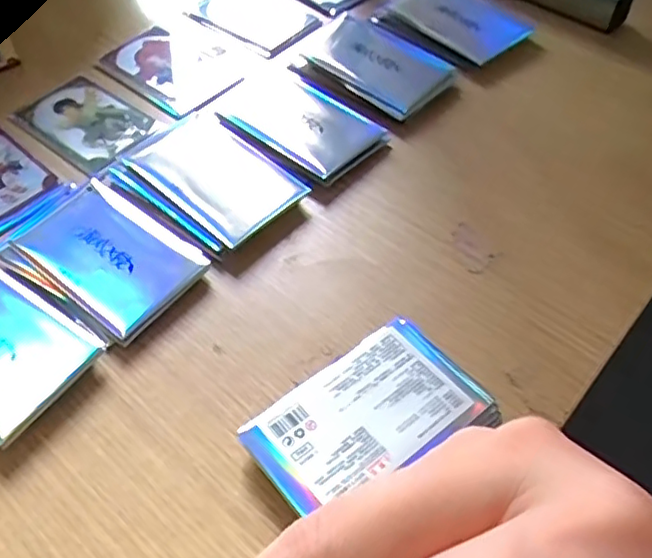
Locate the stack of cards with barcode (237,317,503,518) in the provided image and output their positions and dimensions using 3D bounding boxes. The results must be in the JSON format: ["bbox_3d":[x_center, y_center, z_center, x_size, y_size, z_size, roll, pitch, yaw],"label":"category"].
[{"bbox_3d":[0.018,0.060,0.276,0.097,0.015,0.058,-31,58,-20],"label":"stack of cards with barcode"}]

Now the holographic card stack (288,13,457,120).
[{"bbox_3d":[0.034,-0.149,0.433,0.102,0.012,0.073,36,62,25],"label":"holographic card stack"}]

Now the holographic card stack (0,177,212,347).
[{"bbox_3d":[-0.117,-0.011,0.333,0.094,0.013,0.068,31,60,22],"label":"holographic card stack"}]

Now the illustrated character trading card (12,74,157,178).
[{"bbox_3d":[-0.157,-0.104,0.408,0.083,0.004,0.059,32,60,23],"label":"illustrated character trading card"}]

